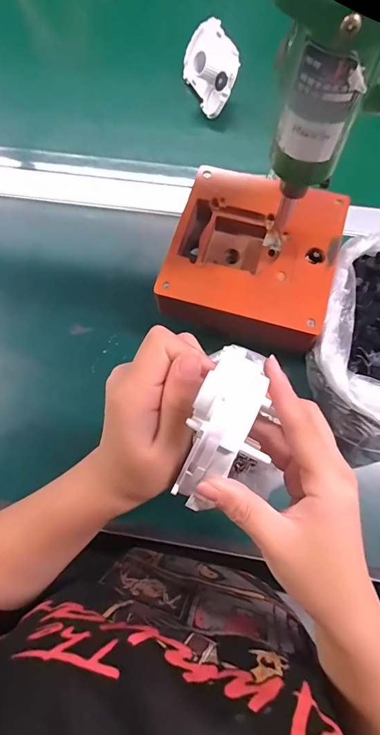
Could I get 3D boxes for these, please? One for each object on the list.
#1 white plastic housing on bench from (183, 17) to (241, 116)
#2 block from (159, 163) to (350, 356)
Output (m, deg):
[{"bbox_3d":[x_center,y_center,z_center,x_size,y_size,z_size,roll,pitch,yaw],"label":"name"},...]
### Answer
[{"bbox_3d":[0.022,-0.374,0.478,0.030,0.073,0.094,-18,70,-47],"label":"white plastic housing on bench"},{"bbox_3d":[0.058,-0.101,0.369,0.152,0.053,0.160,17,73,6],"label":"block"}]

